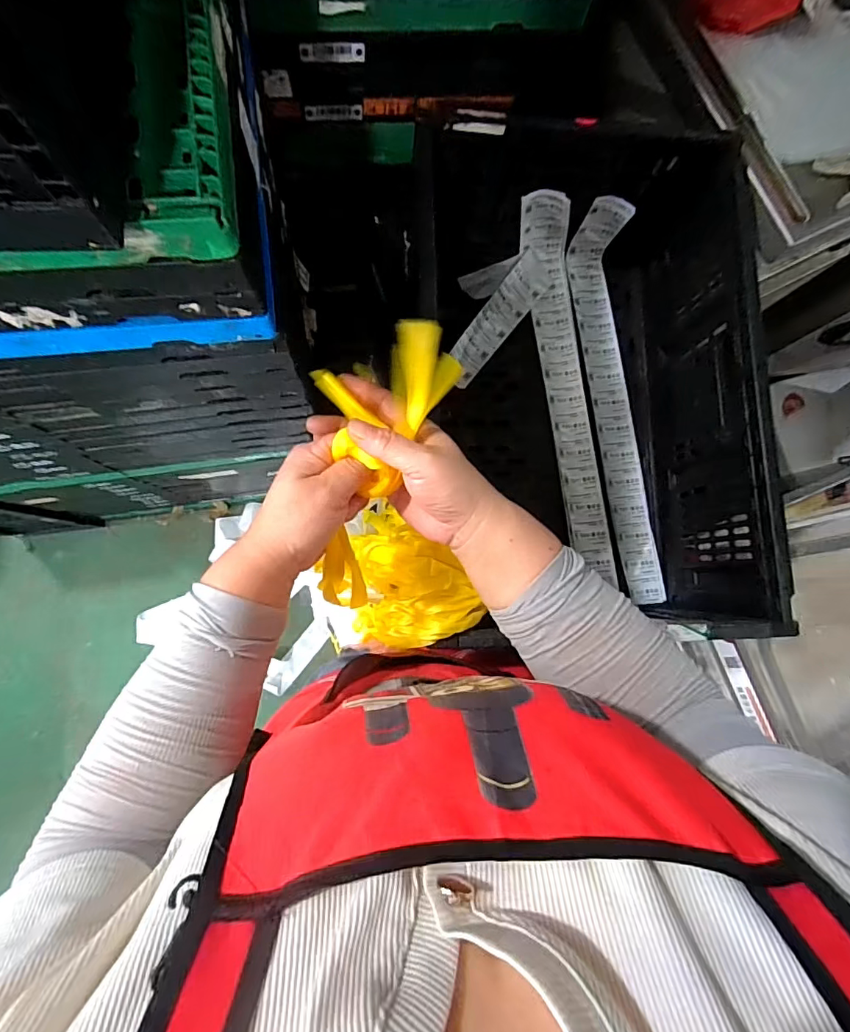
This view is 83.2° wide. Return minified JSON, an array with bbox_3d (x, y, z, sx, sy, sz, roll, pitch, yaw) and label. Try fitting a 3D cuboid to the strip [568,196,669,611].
[{"bbox_3d":[0.285,-0.162,0.666,0.062,0.098,0.531,-8,84,-6],"label":"strip"}]

